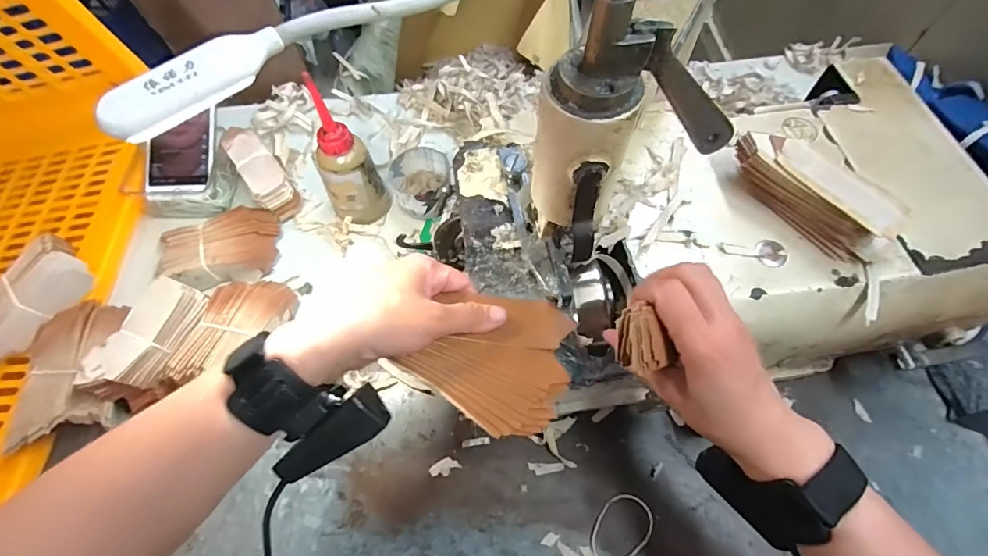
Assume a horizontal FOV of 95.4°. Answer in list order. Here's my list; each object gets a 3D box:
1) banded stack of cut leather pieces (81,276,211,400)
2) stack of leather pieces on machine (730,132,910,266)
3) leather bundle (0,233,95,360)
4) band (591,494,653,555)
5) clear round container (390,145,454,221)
[{"bbox_3d":[-0.320,0.054,0.413,0.048,0.033,0.112,22,67,11],"label":"banded stack of cut leather pieces"},{"bbox_3d":[0.253,-0.068,0.362,0.045,0.042,0.130,-36,69,-15],"label":"stack of leather pieces on machine"},{"bbox_3d":[-0.461,0.021,0.440,0.073,0.034,0.119,28,68,14],"label":"leather bundle"},{"bbox_3d":[0.112,0.222,0.394,0.043,0.004,0.062,36,71,18],"label":"band"},{"bbox_3d":[-0.083,-0.112,0.531,0.069,0.045,0.074,-1,64,2],"label":"clear round container"}]

